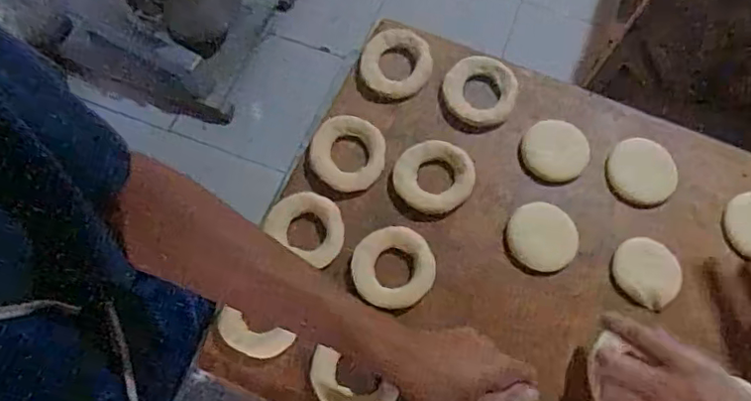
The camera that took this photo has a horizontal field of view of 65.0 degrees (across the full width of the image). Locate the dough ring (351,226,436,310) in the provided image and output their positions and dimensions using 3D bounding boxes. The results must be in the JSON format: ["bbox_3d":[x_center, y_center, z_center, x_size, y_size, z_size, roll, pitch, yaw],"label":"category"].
[{"bbox_3d":[0.017,0.061,0.546,0.072,0.015,0.072,1,69,-2],"label":"dough ring"}]

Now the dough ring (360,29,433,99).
[{"bbox_3d":[0.022,-0.143,0.621,0.073,0.012,0.076,1,69,-2],"label":"dough ring"}]

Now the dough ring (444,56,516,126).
[{"bbox_3d":[0.108,-0.116,0.606,0.072,0.018,0.076,1,69,-2],"label":"dough ring"}]

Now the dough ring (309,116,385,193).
[{"bbox_3d":[-0.028,-0.046,0.580,0.073,0.016,0.072,1,69,-2],"label":"dough ring"}]

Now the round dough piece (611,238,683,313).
[{"bbox_3d":[0.259,0.066,0.558,0.058,0.022,0.058,1,69,-2],"label":"round dough piece"}]

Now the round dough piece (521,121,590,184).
[{"bbox_3d":[0.183,-0.050,0.596,0.067,0.007,0.062,1,69,-2],"label":"round dough piece"}]

